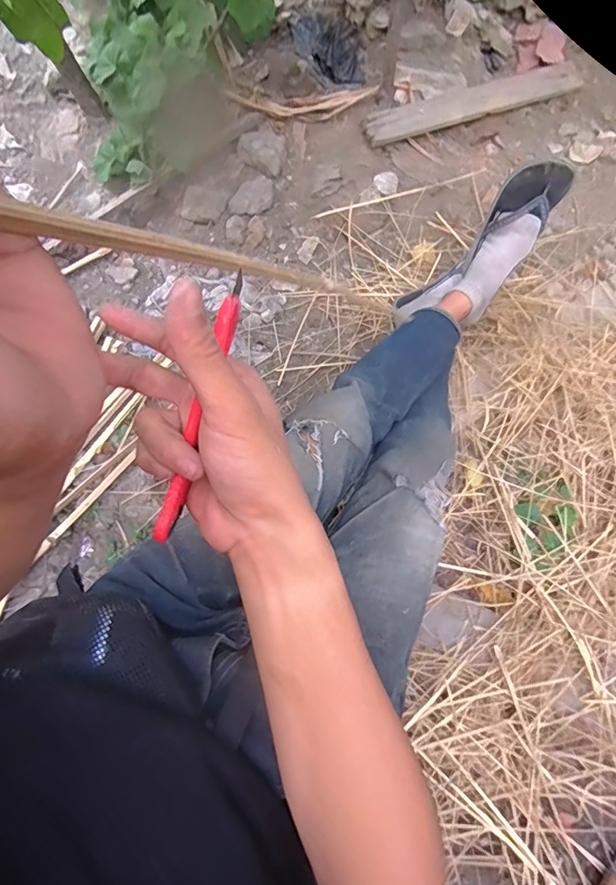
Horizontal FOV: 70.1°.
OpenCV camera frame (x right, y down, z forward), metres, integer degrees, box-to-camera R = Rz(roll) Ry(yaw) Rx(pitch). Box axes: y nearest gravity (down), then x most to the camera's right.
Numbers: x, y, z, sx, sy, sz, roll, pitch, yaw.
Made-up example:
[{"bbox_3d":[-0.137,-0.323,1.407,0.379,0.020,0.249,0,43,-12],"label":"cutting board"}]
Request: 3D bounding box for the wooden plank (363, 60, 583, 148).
[{"bbox_3d":[0.426,-0.883,1.148,0.585,0.040,0.099,-16,65,-4],"label":"wooden plank"}]

